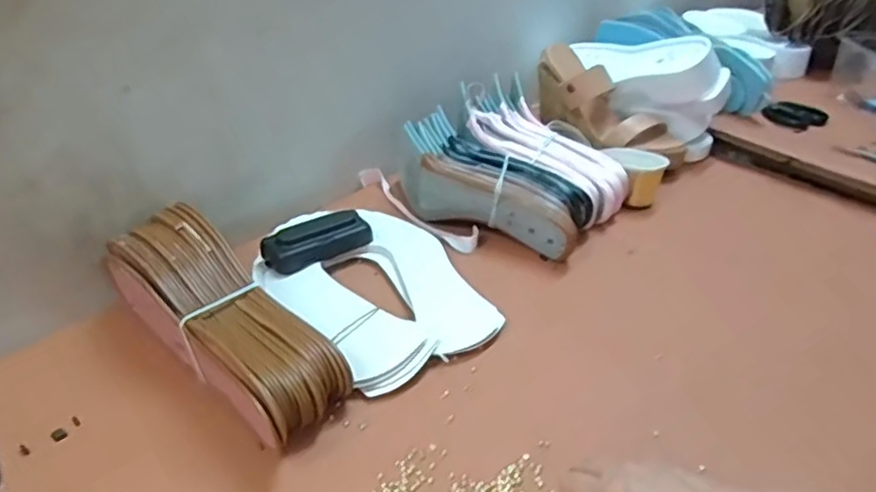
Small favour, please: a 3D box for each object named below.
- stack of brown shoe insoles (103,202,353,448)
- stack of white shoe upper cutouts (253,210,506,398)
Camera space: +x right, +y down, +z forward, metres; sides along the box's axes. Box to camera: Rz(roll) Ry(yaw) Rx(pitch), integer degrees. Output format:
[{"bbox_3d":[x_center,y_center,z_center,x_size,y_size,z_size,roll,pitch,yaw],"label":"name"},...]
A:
[{"bbox_3d":[-0.173,0.061,0.520,0.239,0.088,0.081,30,42,34],"label":"stack of brown shoe insoles"},{"bbox_3d":[-0.064,0.030,0.615,0.168,0.022,0.243,-22,40,-30],"label":"stack of white shoe upper cutouts"}]

